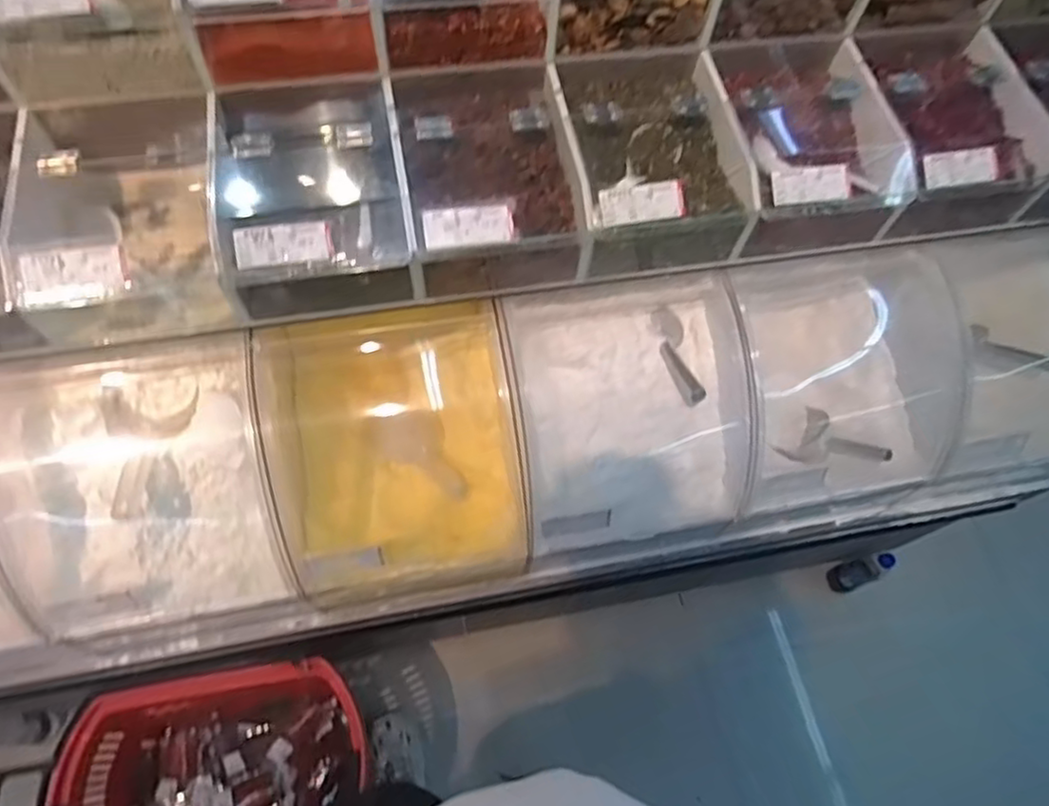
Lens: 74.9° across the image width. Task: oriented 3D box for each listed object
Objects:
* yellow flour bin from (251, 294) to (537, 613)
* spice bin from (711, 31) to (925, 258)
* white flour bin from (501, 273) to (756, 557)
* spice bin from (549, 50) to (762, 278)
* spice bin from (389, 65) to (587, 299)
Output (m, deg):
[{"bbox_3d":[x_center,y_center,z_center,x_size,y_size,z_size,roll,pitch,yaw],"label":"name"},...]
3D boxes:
[{"bbox_3d":[-0.175,0.050,0.939,0.297,0.265,0.347,-9,64,-7],"label":"yellow flour bin"},{"bbox_3d":[0.346,-0.322,0.868,0.199,0.156,0.240,-9,64,-7],"label":"spice bin"},{"bbox_3d":[0.143,0.016,0.933,0.293,0.218,0.295,-9,64,-7],"label":"white flour bin"},{"bbox_3d":[0.149,-0.286,0.861,0.206,0.166,0.240,-9,64,-7],"label":"spice bin"},{"bbox_3d":[-0.048,-0.256,0.841,0.198,0.180,0.247,-11,64,-7],"label":"spice bin"}]

